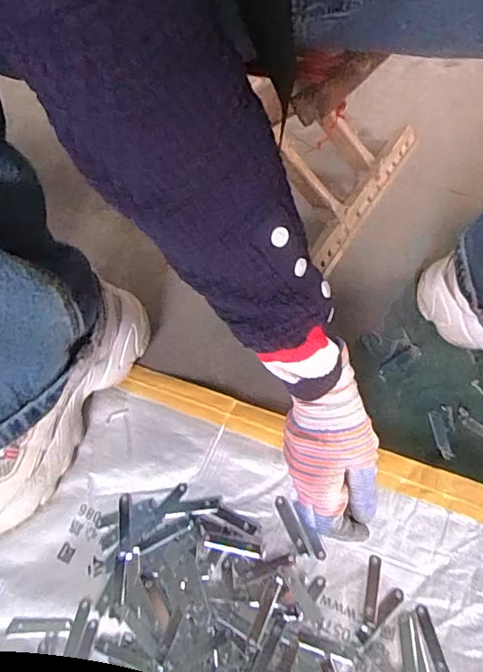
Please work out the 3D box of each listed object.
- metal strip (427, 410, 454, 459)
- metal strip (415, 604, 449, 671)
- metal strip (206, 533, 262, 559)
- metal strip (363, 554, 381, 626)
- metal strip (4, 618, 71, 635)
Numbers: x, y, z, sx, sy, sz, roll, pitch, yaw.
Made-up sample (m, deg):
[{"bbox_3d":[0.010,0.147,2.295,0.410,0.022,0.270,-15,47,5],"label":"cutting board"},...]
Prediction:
[{"bbox_3d":[0.187,0.091,0.471,0.012,0.004,0.051,-4,56,0],"label":"metal strip"},{"bbox_3d":[0.144,0.232,0.379,0.009,0.004,0.052,-10,56,-4],"label":"metal strip"},{"bbox_3d":[-0.007,0.176,0.424,0.047,0.004,0.012,11,57,10],"label":"metal strip"},{"bbox_3d":[0.105,0.202,0.402,0.009,0.004,0.049,10,57,9],"label":"metal strip"},{"bbox_3d":[-0.160,0.228,0.397,0.050,0.004,0.010,-4,56,0],"label":"metal strip"}]

